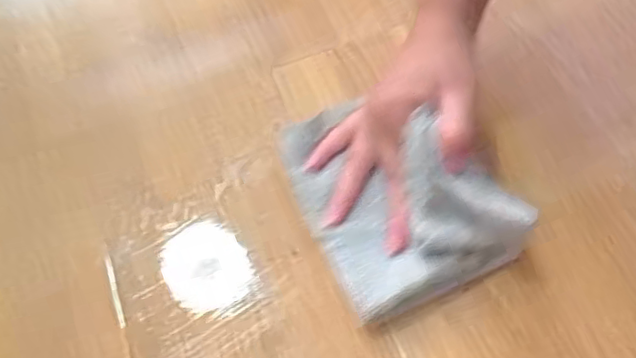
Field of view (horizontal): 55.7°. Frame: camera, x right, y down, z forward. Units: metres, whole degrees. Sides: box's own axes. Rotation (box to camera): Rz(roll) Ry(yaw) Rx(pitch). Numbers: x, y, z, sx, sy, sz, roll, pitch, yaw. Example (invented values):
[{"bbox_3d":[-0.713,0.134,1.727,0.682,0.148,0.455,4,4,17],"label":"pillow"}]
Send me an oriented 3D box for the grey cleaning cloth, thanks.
[{"bbox_3d":[0.046,0.000,0.388,0.116,0.055,0.147,-24,61,-9],"label":"grey cleaning cloth"}]

